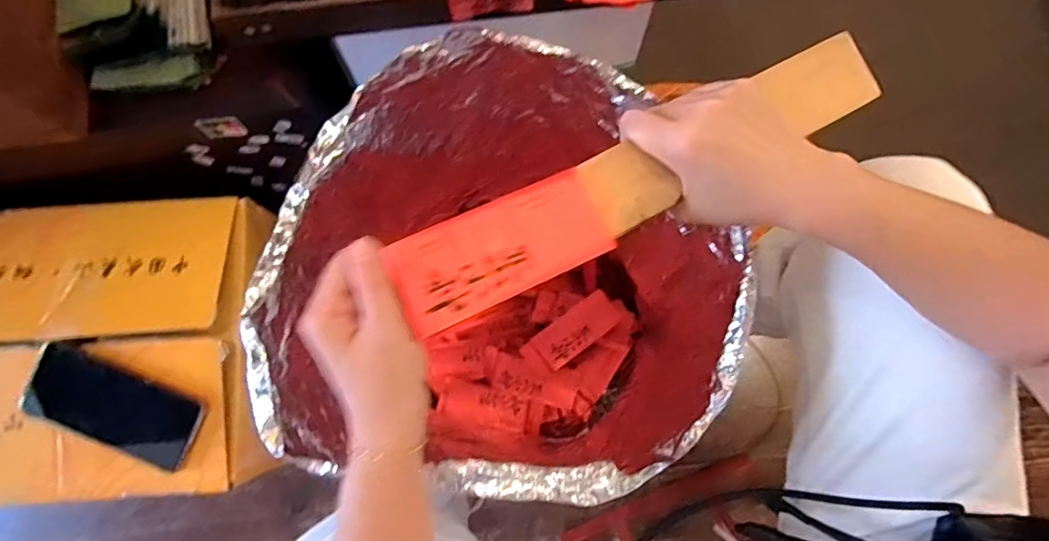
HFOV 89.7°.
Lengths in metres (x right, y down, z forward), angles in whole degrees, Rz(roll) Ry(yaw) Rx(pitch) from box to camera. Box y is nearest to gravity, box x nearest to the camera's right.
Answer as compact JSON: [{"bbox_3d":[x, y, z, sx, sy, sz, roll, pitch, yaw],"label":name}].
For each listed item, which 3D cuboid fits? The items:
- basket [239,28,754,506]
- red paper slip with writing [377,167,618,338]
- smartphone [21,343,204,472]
[{"bbox_3d":[-0.030,0.047,0.563,0.351,0.454,0.354,0,78,0],"label":"basket"},{"bbox_3d":[-0.013,-0.012,0.300,0.120,0.006,0.054,-25,91,-11],"label":"red paper slip with writing"},{"bbox_3d":[-0.395,0.129,0.501,0.158,0.011,0.073,20,79,4],"label":"smartphone"}]

